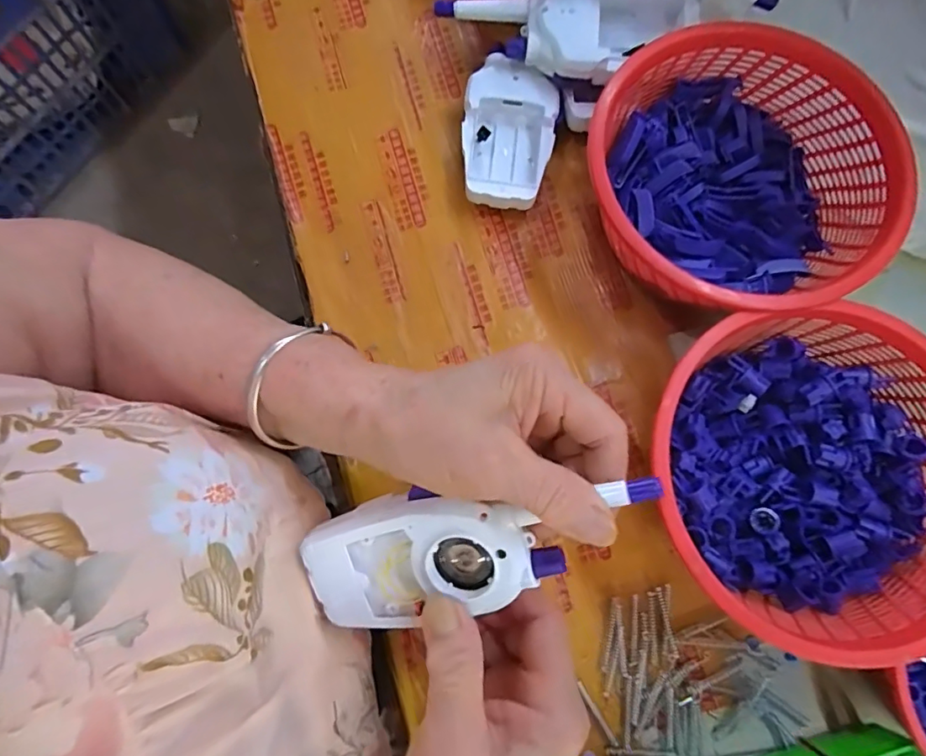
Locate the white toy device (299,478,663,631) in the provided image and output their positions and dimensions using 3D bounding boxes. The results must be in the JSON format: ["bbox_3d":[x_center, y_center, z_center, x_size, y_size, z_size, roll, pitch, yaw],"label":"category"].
[{"bbox_3d":[0.002,0.069,0.240,0.161,0.026,0.061,-25,99,17],"label":"white toy device"}]

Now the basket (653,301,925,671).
[{"bbox_3d":[0.191,0.055,0.305,0.173,0.075,0.173,-9,80,-2],"label":"basket"}]

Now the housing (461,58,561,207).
[{"bbox_3d":[0.031,-0.169,0.371,0.064,0.036,0.107,11,80,1],"label":"housing"}]

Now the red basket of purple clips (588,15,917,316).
[{"bbox_3d":[0.168,-0.120,0.340,0.167,0.078,0.176,0,79,-1],"label":"red basket of purple clips"}]

